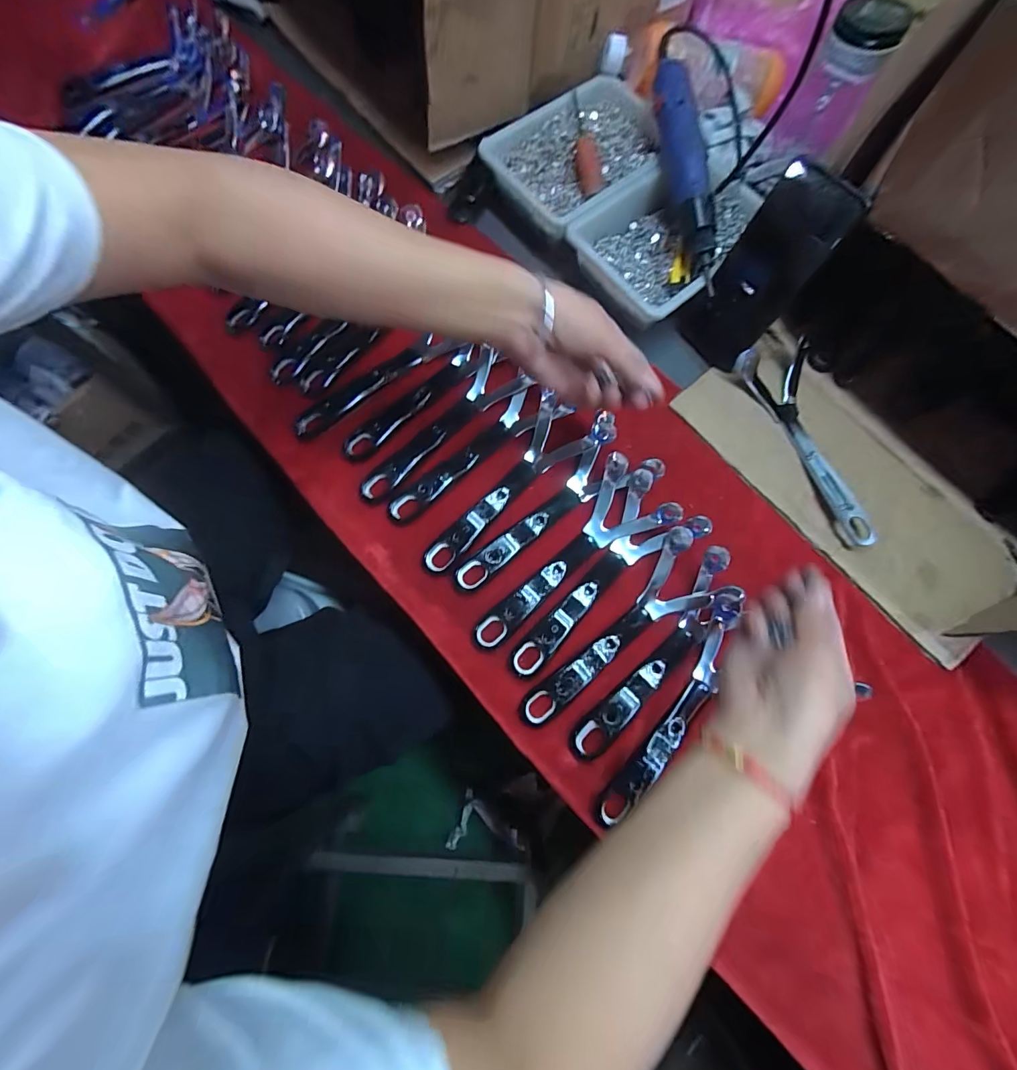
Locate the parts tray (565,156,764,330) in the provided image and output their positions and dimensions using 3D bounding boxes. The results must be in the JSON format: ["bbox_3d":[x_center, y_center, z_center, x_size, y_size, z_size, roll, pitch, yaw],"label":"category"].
[{"bbox_3d":[0.165,-0.325,0.490,0.145,0.049,0.199,42,80,8],"label":"parts tray"}]

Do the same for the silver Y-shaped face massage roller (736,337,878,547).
[{"bbox_3d":[0.323,-0.102,0.453,0.071,0.025,0.223,-26,79,-7],"label":"silver Y-shaped face massage roller"}]

